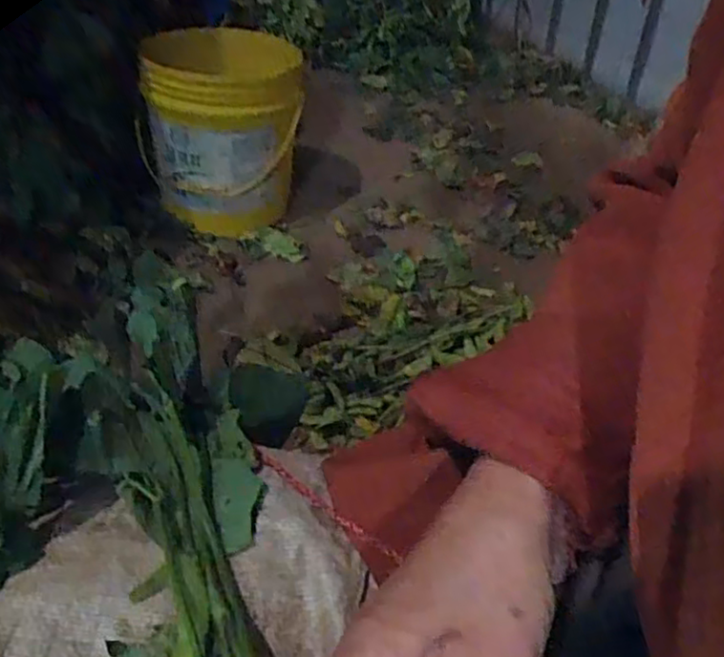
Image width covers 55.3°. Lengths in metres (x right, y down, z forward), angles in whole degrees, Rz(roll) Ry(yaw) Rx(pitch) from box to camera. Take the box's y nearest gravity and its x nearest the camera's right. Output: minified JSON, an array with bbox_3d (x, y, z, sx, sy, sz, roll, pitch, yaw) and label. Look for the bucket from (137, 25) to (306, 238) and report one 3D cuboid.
[{"bbox_3d":[-0.232,-0.342,1.159,0.244,0.271,0.299,-1,39,-8],"label":"bucket"}]

